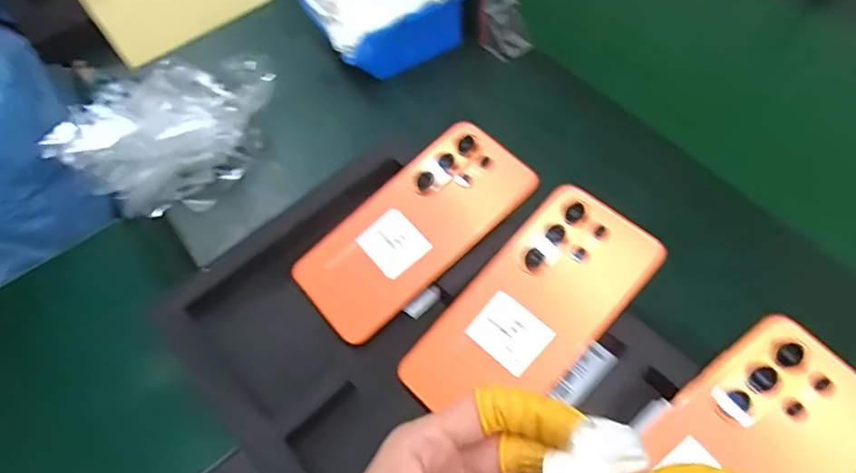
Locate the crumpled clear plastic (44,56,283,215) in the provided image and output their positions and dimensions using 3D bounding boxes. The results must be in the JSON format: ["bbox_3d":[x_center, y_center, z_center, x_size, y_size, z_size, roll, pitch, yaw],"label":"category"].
[{"bbox_3d":[-0.253,-0.109,0.526,0.185,0.048,0.176,-1,57,2],"label":"crumpled clear plastic"}]

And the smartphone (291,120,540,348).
[{"bbox_3d":[-0.011,-0.007,0.380,0.168,0.009,0.081,-42,63,-6],"label":"smartphone"}]

